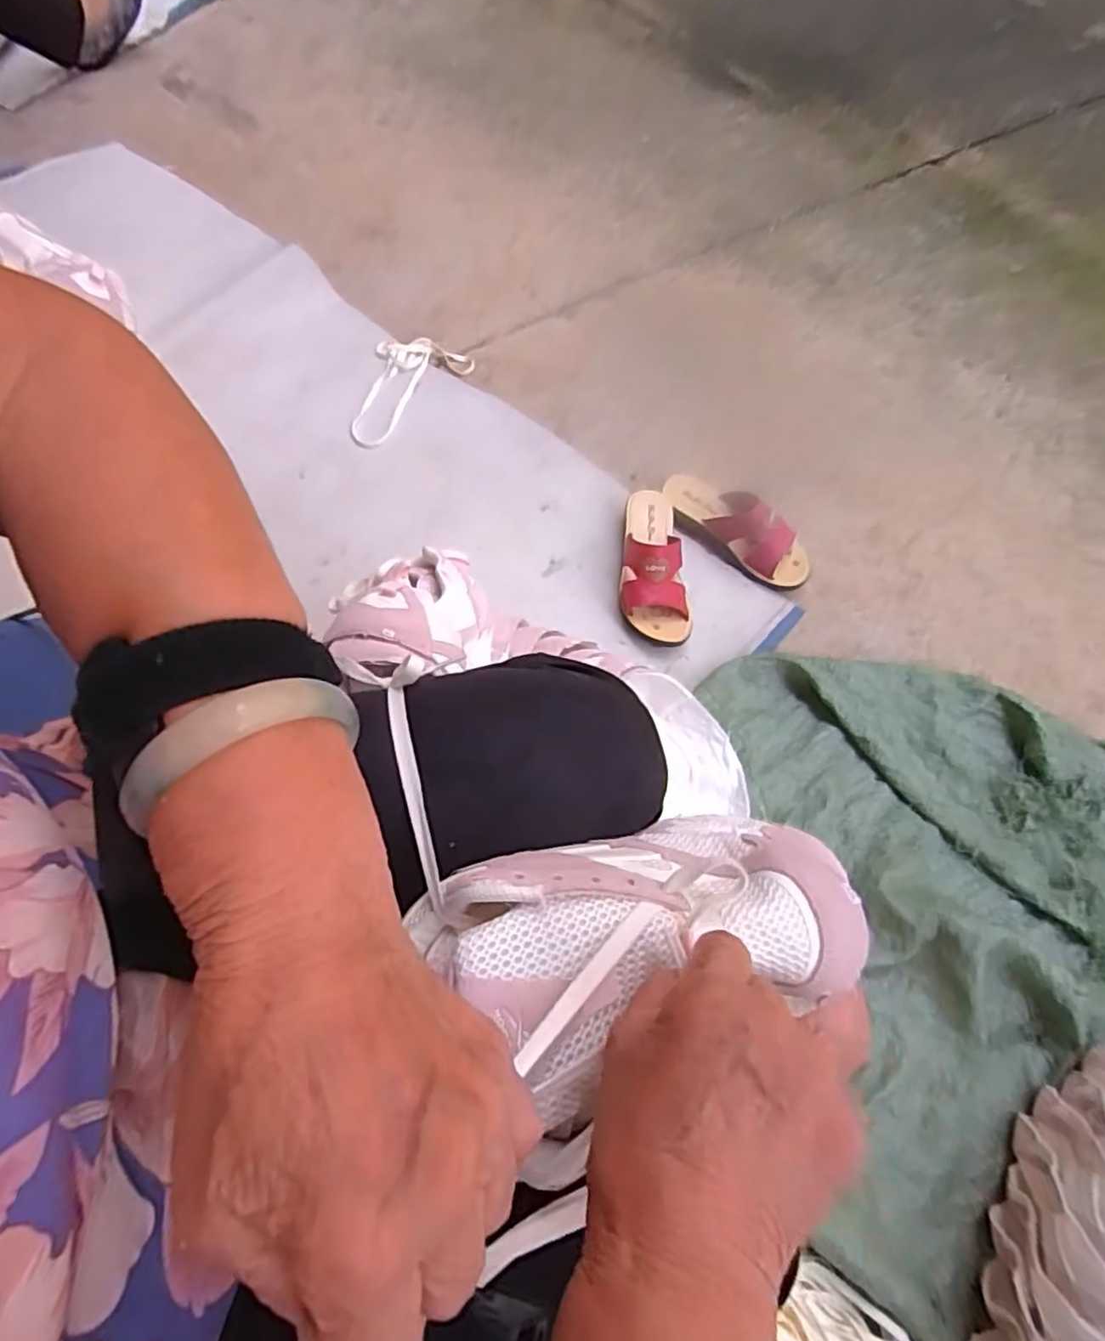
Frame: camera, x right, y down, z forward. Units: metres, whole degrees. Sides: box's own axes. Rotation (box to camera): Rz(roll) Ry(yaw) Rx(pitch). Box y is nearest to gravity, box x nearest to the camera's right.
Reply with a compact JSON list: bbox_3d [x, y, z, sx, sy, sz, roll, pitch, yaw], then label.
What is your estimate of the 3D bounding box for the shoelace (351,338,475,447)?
[{"bbox_3d":[-0.246,-0.447,1.038,0.137,0.022,0.239,36,68,14],"label":"shoelace"}]

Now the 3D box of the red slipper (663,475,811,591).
[{"bbox_3d":[0.251,-0.197,0.923,0.225,0.083,0.081,41,69,16],"label":"red slipper"}]

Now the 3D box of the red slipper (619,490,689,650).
[{"bbox_3d":[0.129,-0.146,0.872,0.085,0.071,0.229,-2,64,-4],"label":"red slipper"}]

